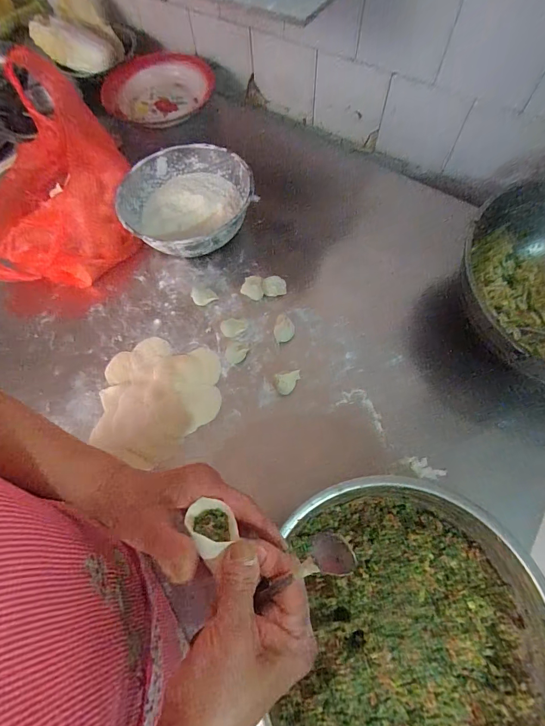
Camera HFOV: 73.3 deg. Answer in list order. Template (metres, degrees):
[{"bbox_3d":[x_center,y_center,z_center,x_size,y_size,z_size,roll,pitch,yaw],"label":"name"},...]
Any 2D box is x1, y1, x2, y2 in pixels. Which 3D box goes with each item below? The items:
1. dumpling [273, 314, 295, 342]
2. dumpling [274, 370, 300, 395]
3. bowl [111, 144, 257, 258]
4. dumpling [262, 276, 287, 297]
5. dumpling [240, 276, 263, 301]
[{"bbox_3d":[0.019,-0.054,0.572,0.030,0.014,0.040,9,68,5],"label":"dumpling"},{"bbox_3d":[0.024,0.028,0.528,0.039,0.034,0.027,-19,68,-6],"label":"dumpling"},{"bbox_3d":[-0.149,-0.272,0.632,0.208,0.072,0.212,-1,68,1],"label":"bowl"},{"bbox_3d":[0.003,-0.125,0.596,0.038,0.017,0.028,-6,68,-1],"label":"dumpling"},{"bbox_3d":[-0.033,-0.121,0.590,0.034,0.021,0.032,0,68,2],"label":"dumpling"}]

